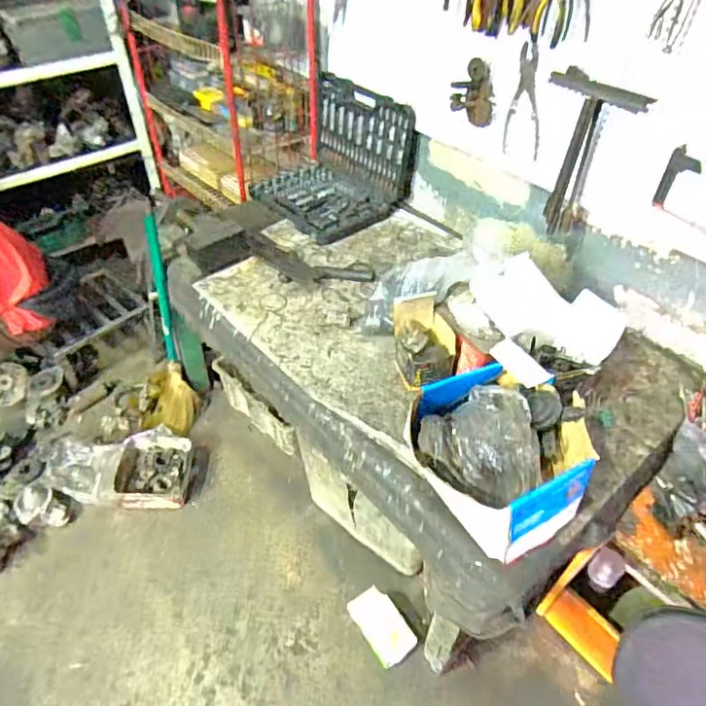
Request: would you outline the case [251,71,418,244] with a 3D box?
[{"bbox_3d":[-0.077,-0.575,1.577,0.390,0.285,0.342,34,54,27],"label":"case"}]

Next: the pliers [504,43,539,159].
[{"bbox_3d":[0.382,-0.556,1.204,0.090,0.243,0.008,31,59,33],"label":"pliers"}]

